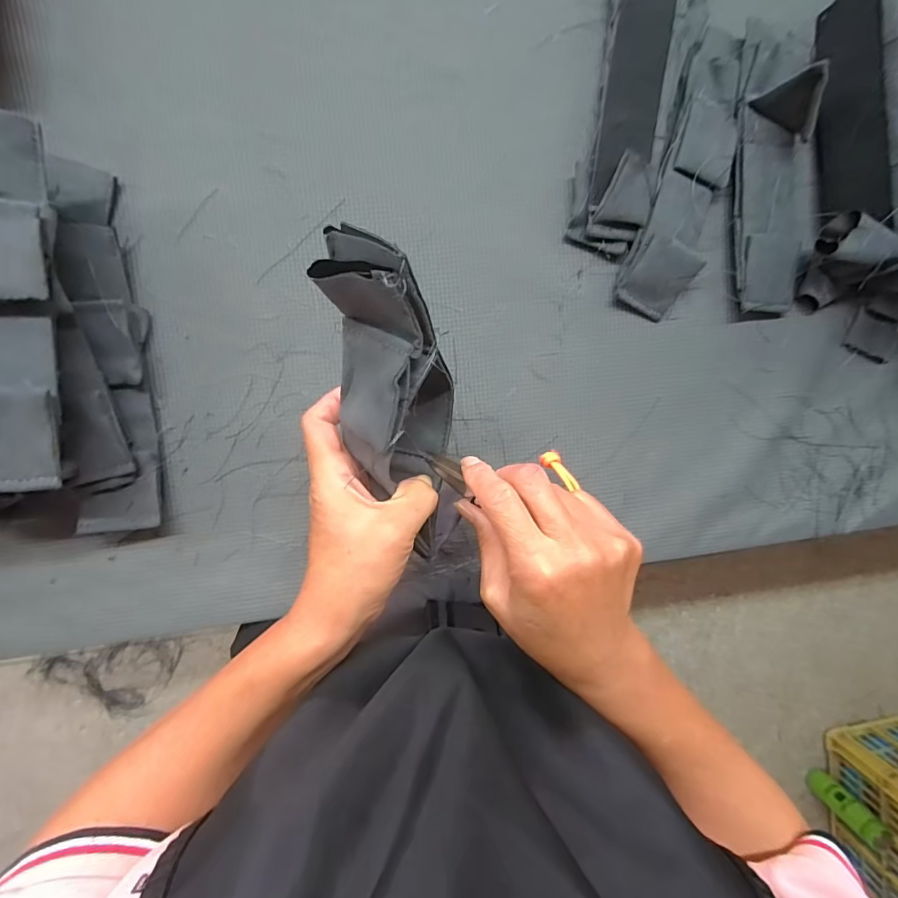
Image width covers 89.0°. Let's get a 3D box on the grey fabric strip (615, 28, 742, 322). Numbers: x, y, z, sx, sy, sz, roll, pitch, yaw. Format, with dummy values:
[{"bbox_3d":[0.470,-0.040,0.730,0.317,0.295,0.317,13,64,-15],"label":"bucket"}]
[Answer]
[{"bbox_3d":[0.177,-0.199,0.331,0.050,0.022,0.200,18,94,-7],"label":"grey fabric strip"}]

